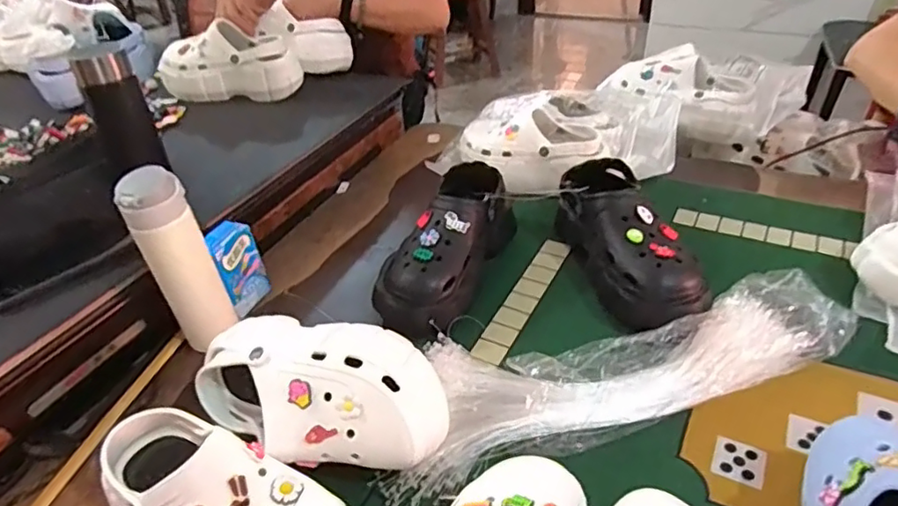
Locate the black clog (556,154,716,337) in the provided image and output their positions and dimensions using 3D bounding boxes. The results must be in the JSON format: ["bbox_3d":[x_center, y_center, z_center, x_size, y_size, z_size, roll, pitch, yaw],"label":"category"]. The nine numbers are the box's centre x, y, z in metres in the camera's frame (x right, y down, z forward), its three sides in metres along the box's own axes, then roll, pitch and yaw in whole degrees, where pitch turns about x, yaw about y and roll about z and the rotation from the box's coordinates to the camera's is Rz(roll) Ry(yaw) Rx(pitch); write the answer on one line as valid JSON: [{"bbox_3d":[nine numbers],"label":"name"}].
[{"bbox_3d":[0.227,-0.011,0.751,0.108,0.105,0.254,-8,37,-7],"label":"black clog"}]

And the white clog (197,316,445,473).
[{"bbox_3d":[-0.129,0.145,0.573,0.252,0.123,0.133,15,41,22],"label":"white clog"}]

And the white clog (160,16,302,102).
[{"bbox_3d":[-0.408,-0.345,1.085,0.263,0.128,0.103,7,38,13],"label":"white clog"}]

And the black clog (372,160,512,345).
[{"bbox_3d":[-0.009,-0.003,0.771,0.116,0.108,0.264,12,40,19],"label":"black clog"}]

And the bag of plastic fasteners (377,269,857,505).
[{"bbox_3d":[0.179,0.111,0.639,0.538,0.041,0.161,-14,38,-13],"label":"bag of plastic fasteners"}]

